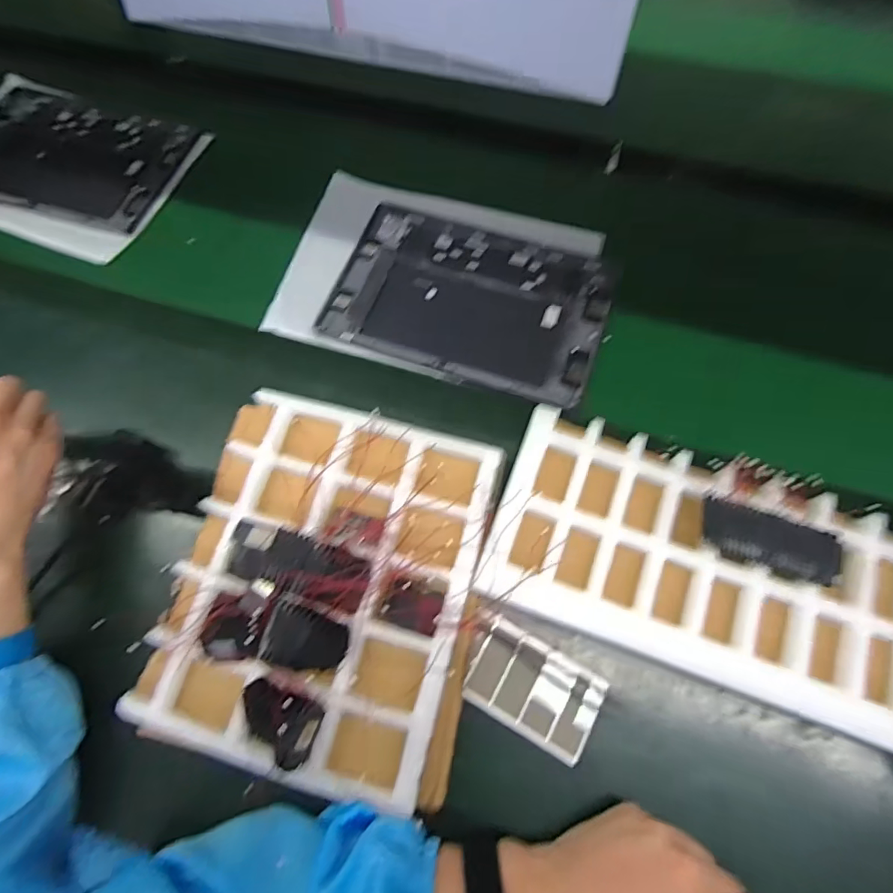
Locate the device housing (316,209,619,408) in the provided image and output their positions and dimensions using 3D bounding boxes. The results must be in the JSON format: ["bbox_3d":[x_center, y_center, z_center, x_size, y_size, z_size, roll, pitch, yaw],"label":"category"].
[{"bbox_3d":[0.024,-0.144,0.495,0.253,0.012,0.168,18,69,8],"label":"device housing"}]

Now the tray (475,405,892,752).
[{"bbox_3d":[0.213,0.096,0.366,0.358,0.047,0.150,20,73,10],"label":"tray"}]

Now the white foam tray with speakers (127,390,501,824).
[{"bbox_3d":[-0.089,0.093,0.377,0.225,0.060,0.257,11,68,6],"label":"white foam tray with speakers"}]

